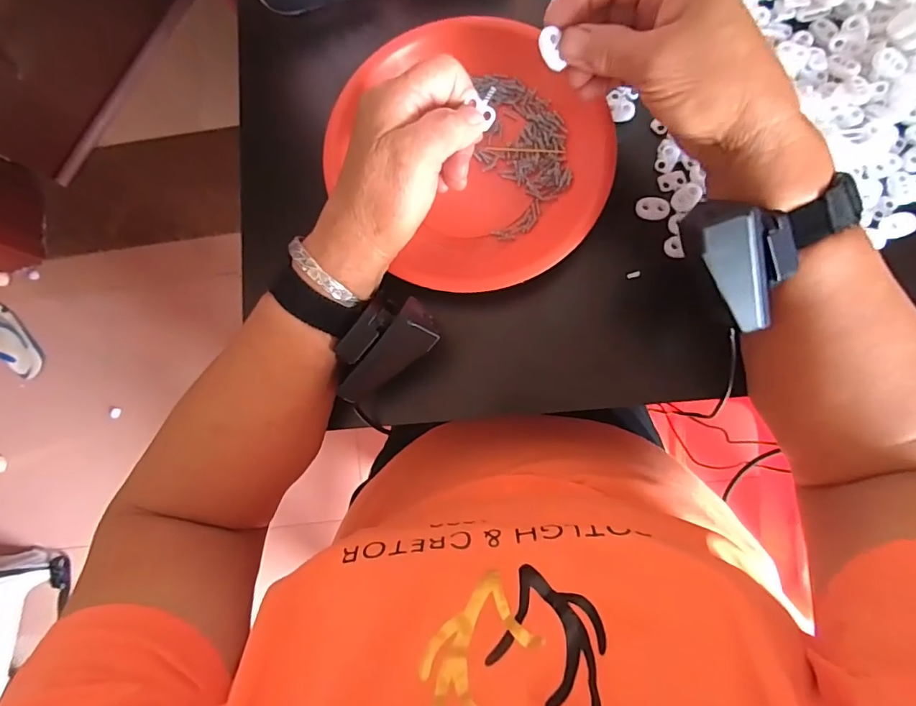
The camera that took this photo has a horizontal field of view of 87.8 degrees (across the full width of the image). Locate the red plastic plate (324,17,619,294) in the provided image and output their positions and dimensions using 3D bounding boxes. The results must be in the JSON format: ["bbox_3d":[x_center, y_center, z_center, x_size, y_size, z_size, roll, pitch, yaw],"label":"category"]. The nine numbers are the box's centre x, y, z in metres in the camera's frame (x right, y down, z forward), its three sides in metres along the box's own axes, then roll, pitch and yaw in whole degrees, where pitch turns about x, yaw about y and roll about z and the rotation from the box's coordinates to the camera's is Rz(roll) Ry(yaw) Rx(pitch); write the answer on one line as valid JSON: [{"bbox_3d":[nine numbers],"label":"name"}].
[{"bbox_3d":[0.010,-0.140,0.337,0.173,0.026,0.193,-34,83,-2],"label":"red plastic plate"}]

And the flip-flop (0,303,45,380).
[{"bbox_3d":[-1.117,-0.042,1.172,0.239,0.061,0.097,42,86,6],"label":"flip-flop"}]

